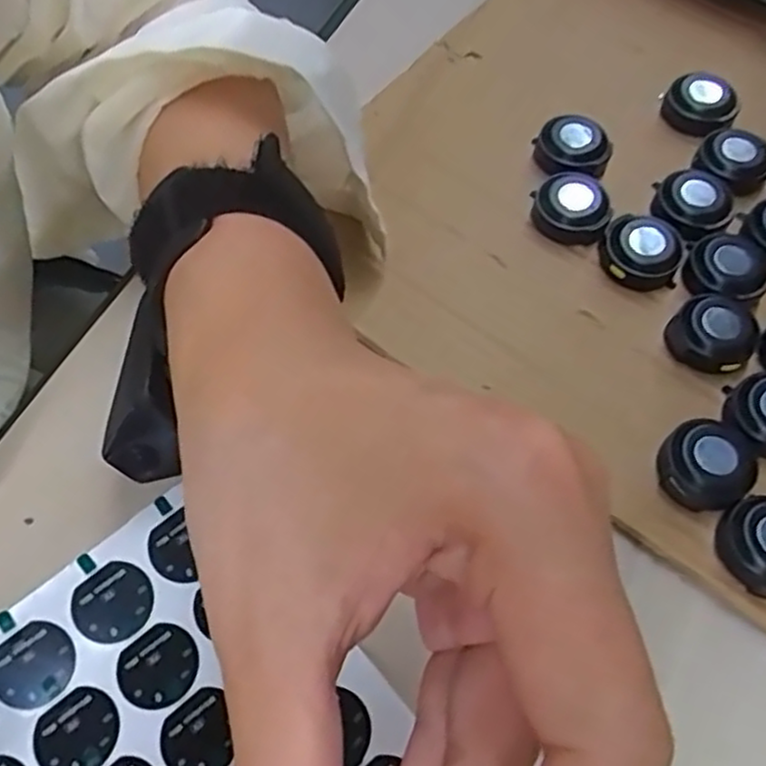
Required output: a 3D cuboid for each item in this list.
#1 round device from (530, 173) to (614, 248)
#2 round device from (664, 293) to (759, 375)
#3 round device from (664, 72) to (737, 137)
[{"bbox_3d":[0.077,-0.071,0.293,0.031,0.014,0.027,25,65,13],"label":"round device"},{"bbox_3d":[0.124,-0.019,0.265,0.032,0.010,0.029,-38,68,-18],"label":"round device"},{"bbox_3d":[0.141,-0.123,0.317,0.030,0.013,0.027,17,63,10],"label":"round device"}]

